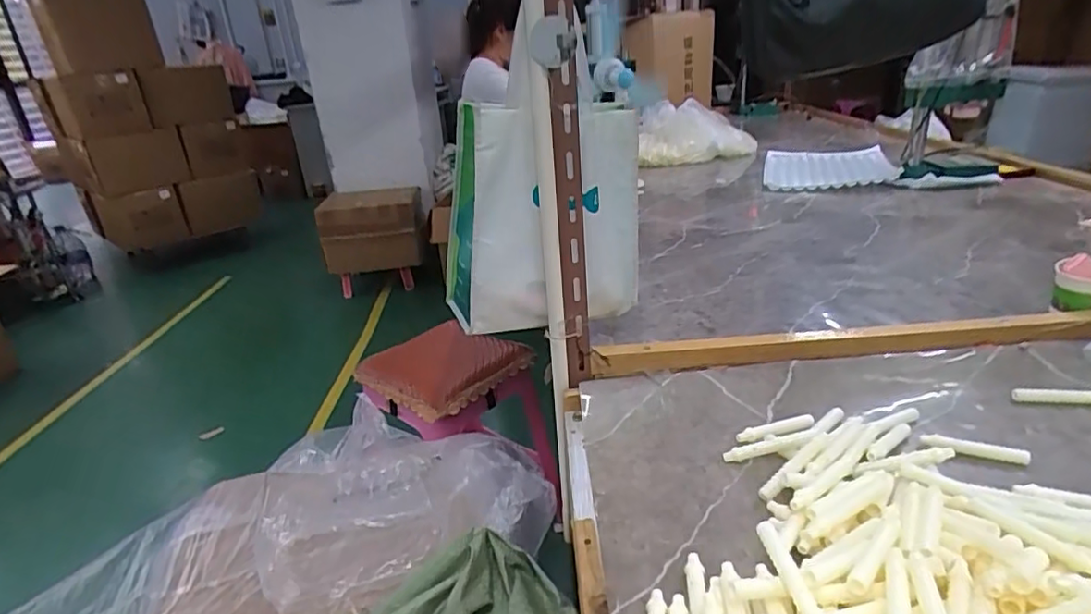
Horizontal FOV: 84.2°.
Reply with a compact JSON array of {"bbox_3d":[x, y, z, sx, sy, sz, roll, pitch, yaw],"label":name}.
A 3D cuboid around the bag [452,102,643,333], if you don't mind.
[{"bbox_3d":[0.002,-0.107,0.730,0.250,0.258,0.118,-9,24,-6],"label":"bag"}]

